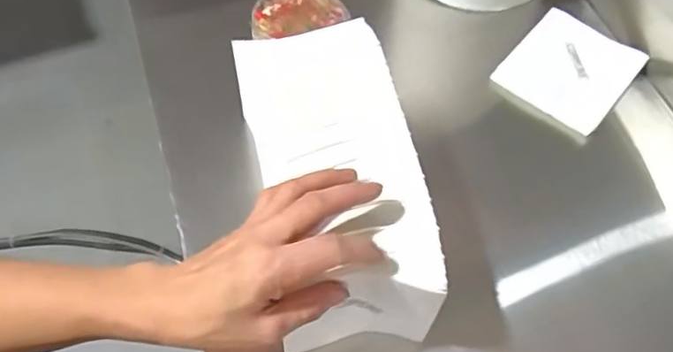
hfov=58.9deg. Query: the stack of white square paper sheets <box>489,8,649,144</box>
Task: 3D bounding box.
[{"bbox_3d":[0.239,-0.107,0.622,0.112,0.026,0.125,37,65,19],"label":"stack of white square paper sheets"}]

